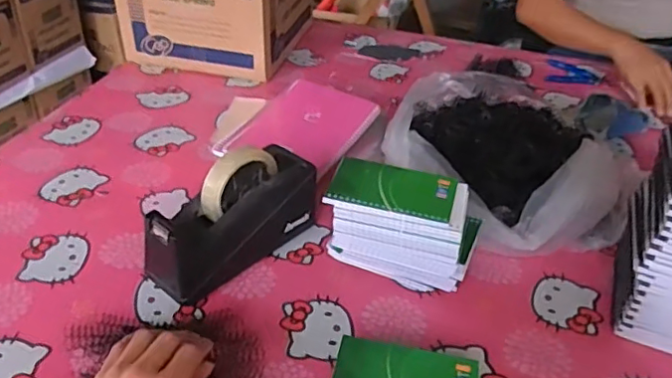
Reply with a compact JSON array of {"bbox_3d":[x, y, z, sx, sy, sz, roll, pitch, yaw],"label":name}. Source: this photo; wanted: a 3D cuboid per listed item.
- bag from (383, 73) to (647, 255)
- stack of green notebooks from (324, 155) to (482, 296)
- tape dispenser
[{"bbox_3d":[0.223,-0.051,0.790,0.282,0.101,0.344,-19,42,-27],"label":"bag"},{"bbox_3d":[0.070,0.047,0.639,0.157,0.113,0.086,12,37,12],"label":"stack of green notebooks"},{"bbox_3d":[-0.113,0.028,0.650,0.072,0.118,0.203,31,44,32],"label":"tape dispenser"}]

